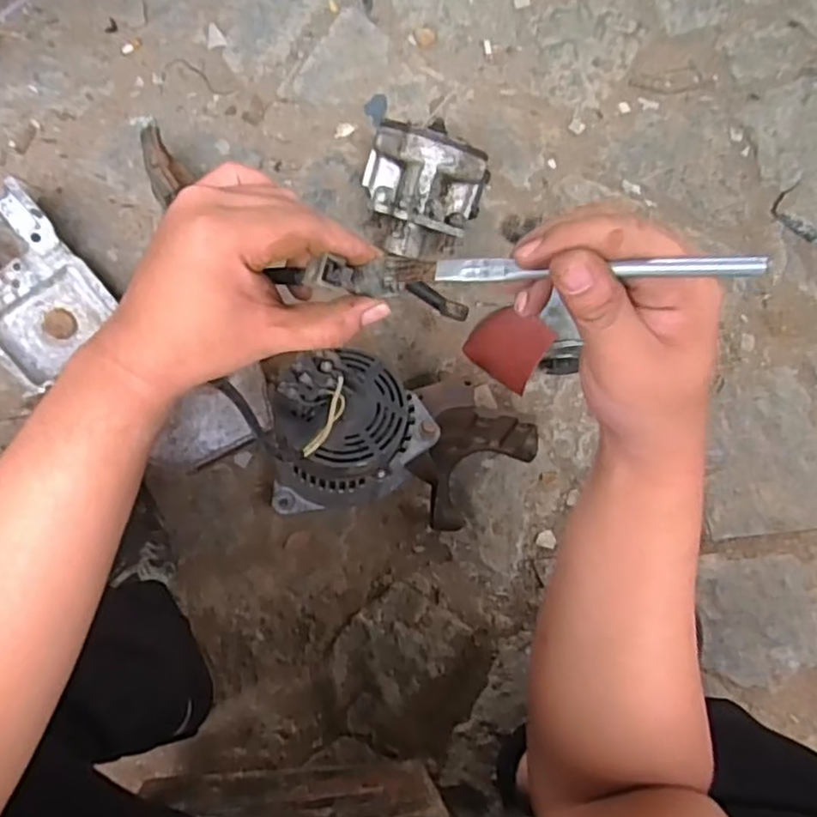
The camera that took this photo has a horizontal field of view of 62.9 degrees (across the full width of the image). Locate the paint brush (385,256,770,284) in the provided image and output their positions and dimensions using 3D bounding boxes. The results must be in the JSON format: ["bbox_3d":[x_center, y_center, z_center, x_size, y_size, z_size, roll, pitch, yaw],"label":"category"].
[{"bbox_3d":[0.065,-0.062,0.297,0.167,0.005,0.012,5,82,26],"label":"paint brush"}]

